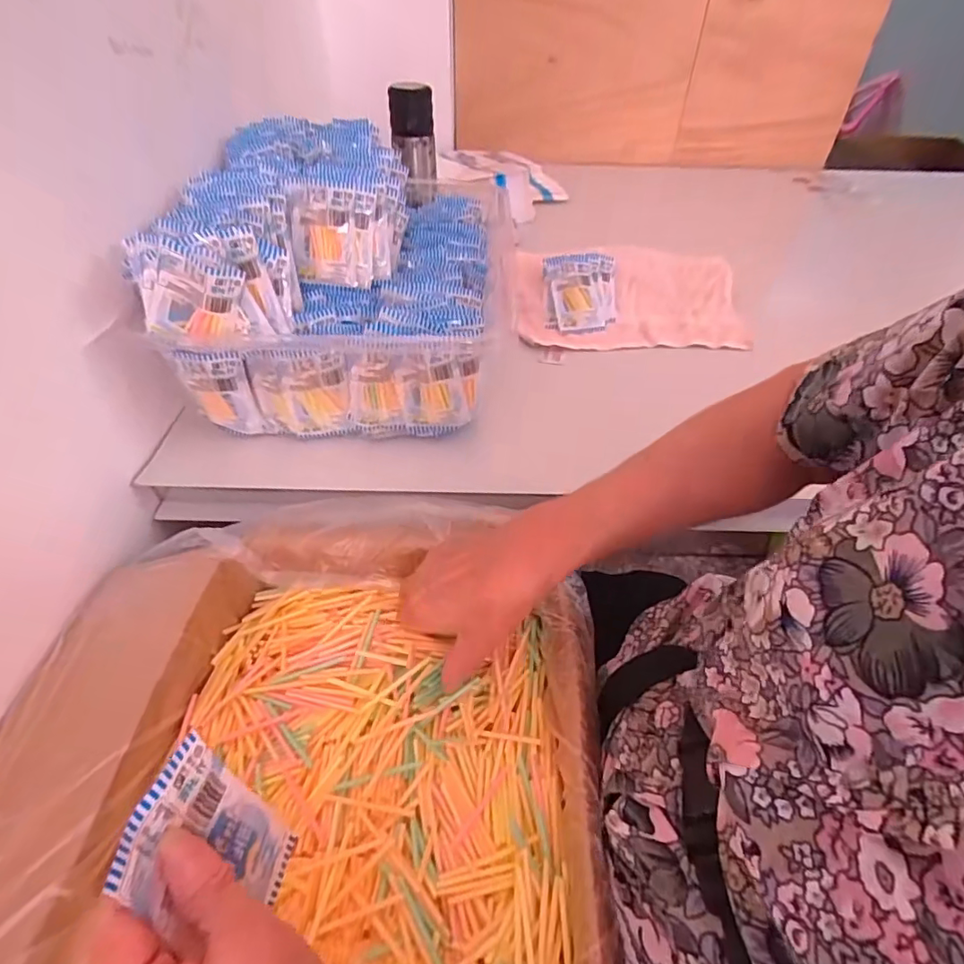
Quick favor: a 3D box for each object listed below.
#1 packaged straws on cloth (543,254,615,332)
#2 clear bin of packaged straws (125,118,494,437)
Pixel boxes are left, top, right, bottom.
[{"bbox_3d":[0.139,-0.258,0.732,0.103,0.030,0.117,0,77,-20],"label":"packaged straws on cloth"},{"bbox_3d":[-0.149,-0.254,0.617,0.306,0.184,0.433,2,45,0],"label":"clear bin of packaged straws"}]

